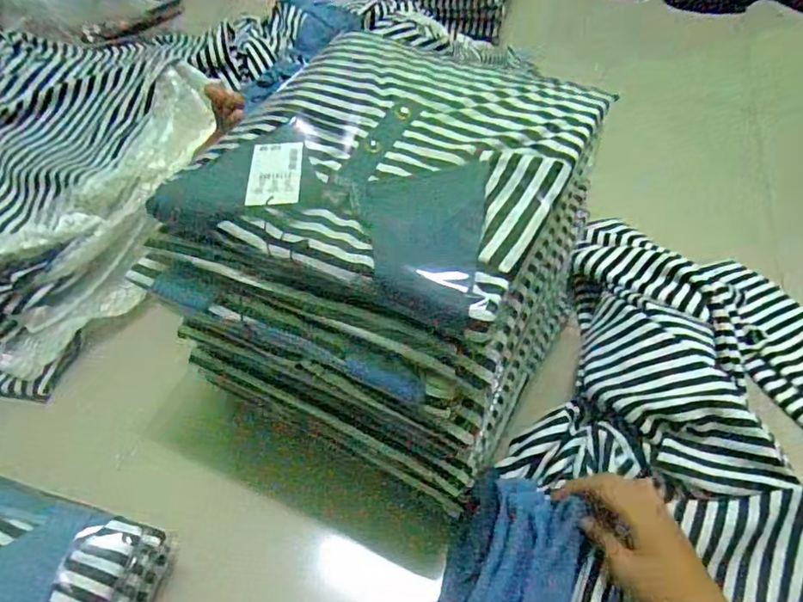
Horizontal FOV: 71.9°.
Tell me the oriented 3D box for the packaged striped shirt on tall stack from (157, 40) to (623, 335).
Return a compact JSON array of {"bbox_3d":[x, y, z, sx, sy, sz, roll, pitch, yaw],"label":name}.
[{"bbox_3d":[-0.002,-0.113,0.408,0.249,0.034,0.254,24,52,18],"label":"packaged striped shirt on tall stack"}]

